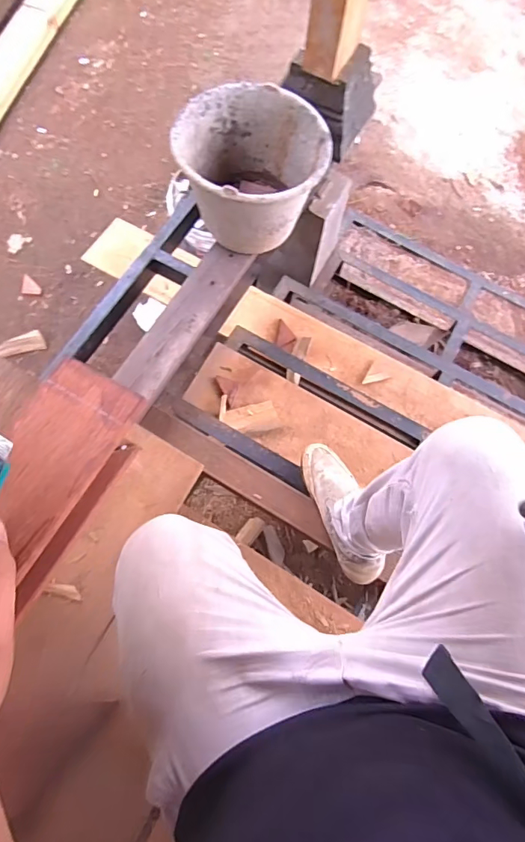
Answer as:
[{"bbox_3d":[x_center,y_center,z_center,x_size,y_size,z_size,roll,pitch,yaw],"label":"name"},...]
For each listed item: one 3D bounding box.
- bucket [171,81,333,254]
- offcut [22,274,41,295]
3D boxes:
[{"bbox_3d":[-0.022,-0.472,0.877,0.260,0.191,0.244,1,71,-2],"label":"bucket"},{"bbox_3d":[-0.855,-0.505,1.669,0.070,0.010,0.079,1,71,-2],"label":"offcut"}]

